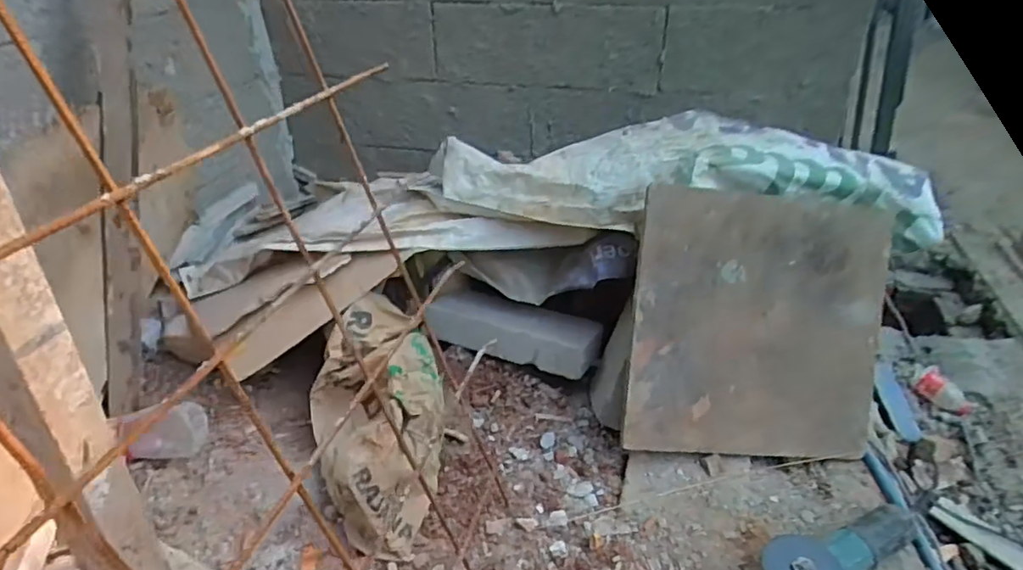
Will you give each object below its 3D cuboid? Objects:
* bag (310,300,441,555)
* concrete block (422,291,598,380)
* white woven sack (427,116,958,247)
[{"bbox_3d":[-0.228,0.204,1.007,0.218,0.149,0.459,-6,53,-11],"label":"bag"},{"bbox_3d":[0.007,0.096,1.224,0.332,0.092,0.093,7,32,14],"label":"concrete block"},{"bbox_3d":[0.331,-0.268,1.223,0.918,0.129,0.477,2,31,5],"label":"white woven sack"}]

